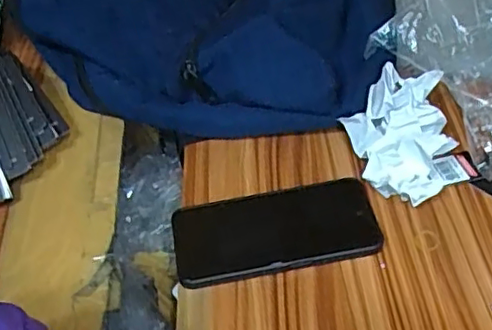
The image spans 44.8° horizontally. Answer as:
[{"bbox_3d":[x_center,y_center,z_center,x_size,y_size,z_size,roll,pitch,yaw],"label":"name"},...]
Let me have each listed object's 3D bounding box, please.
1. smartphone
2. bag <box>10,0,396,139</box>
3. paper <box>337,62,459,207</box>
[{"bbox_3d":[0.024,0.056,0.505,0.167,0.017,0.076,-10,47,-4],"label":"smartphone"},{"bbox_3d":[-0.068,-0.179,0.667,0.438,0.108,0.315,1,47,6],"label":"bag"},{"bbox_3d":[0.138,-0.028,0.547,0.093,0.057,0.129,8,48,13],"label":"paper"}]

